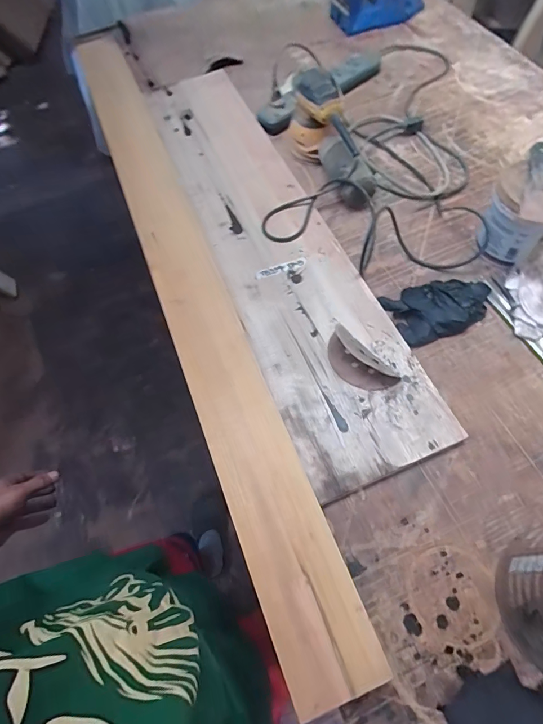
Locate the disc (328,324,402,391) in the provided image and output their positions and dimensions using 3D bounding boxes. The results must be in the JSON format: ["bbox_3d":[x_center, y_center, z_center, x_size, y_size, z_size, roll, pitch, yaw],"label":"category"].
[{"bbox_3d":[0.121,-0.005,0.584,0.058,0.040,0.121,-35,67,-14],"label":"disc"}]

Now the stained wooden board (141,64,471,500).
[{"bbox_3d":[-0.020,-0.255,0.738,0.209,0.025,0.945,-21,64,-8],"label":"stained wooden board"}]

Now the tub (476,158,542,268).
[{"bbox_3d":[0.397,-0.219,0.649,0.106,0.134,0.137,30,68,16],"label":"tub"}]

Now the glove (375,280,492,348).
[{"bbox_3d":[0.271,-0.092,0.641,0.163,0.034,0.100,-18,64,-6],"label":"glove"}]

